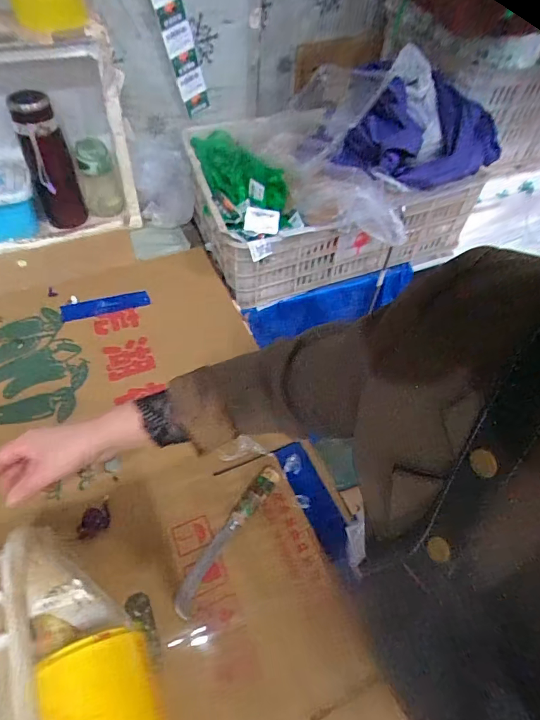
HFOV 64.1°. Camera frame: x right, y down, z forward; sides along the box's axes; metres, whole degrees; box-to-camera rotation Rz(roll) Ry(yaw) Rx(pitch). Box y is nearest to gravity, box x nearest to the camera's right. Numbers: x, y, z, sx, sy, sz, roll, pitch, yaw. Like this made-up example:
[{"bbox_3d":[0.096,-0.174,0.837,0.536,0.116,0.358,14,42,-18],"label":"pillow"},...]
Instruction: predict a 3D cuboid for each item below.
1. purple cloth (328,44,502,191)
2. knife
[{"bbox_3d":[0.300,-0.479,0.871,0.390,0.147,0.249,-30,58,-25],"label":"purple cloth"},{"bbox_3d":[-0.052,0.223,0.558,0.028,0.028,0.210,29,53,20],"label":"knife"}]

